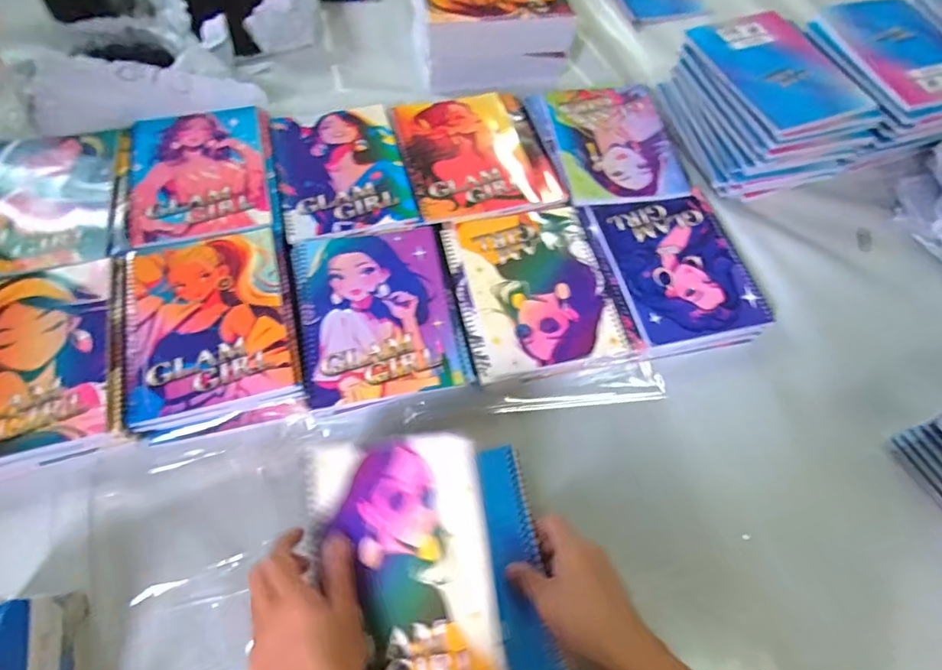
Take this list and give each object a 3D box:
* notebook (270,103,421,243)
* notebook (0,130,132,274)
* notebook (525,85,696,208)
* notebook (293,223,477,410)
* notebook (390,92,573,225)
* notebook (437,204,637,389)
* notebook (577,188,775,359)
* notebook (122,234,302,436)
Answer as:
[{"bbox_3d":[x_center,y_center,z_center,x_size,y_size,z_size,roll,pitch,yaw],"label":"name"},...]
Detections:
[{"bbox_3d":[-0.157,-0.203,0.623,0.146,0.008,0.198,-13,64,-10],"label":"notebook"},{"bbox_3d":[-0.474,-0.158,0.575,0.155,0.008,0.196,-8,64,-8],"label":"notebook"},{"bbox_3d":[0.181,-0.252,0.662,0.163,0.013,0.202,-12,64,-9],"label":"notebook"},{"bbox_3d":[-0.095,-0.029,0.533,0.160,0.009,0.199,-10,64,-9],"label":"notebook"},{"bbox_3d":[0.007,-0.238,0.659,0.184,0.009,0.203,-13,64,-10],"label":"notebook"},{"bbox_3d":[0.065,-0.057,0.562,0.160,0.011,0.204,-12,63,-8],"label":"notebook"},{"bbox_3d":[0.227,-0.072,0.591,0.161,0.031,0.196,-10,64,-8],"label":"notebook"},{"bbox_3d":[-0.264,-0.015,0.515,0.150,0.009,0.206,-14,65,-10],"label":"notebook"}]

